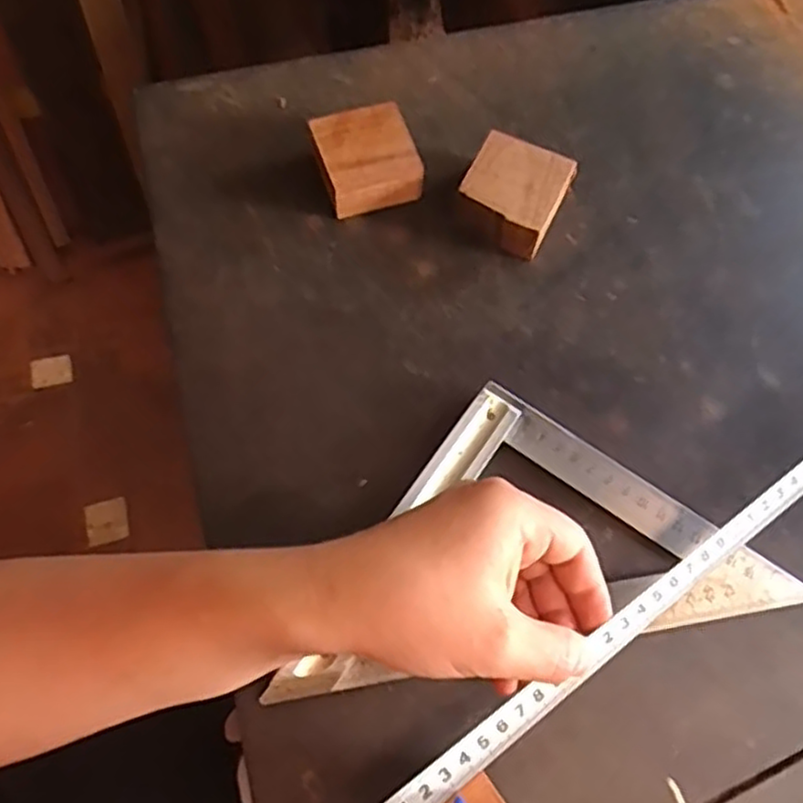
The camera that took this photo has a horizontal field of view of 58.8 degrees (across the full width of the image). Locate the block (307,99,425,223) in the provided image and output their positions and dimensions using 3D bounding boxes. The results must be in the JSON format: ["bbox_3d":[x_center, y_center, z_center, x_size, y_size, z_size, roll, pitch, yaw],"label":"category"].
[{"bbox_3d":[-0.022,-0.147,0.432,0.056,0.031,0.056,-15,67,-9],"label":"block"}]

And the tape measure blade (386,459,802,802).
[{"bbox_3d":[0.189,0.038,0.340,0.477,0.008,0.013,-34,72,-13],"label":"tape measure blade"}]

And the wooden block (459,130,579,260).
[{"bbox_3d":[0.066,-0.123,0.426,0.054,0.029,0.061,27,68,9],"label":"wooden block"}]

